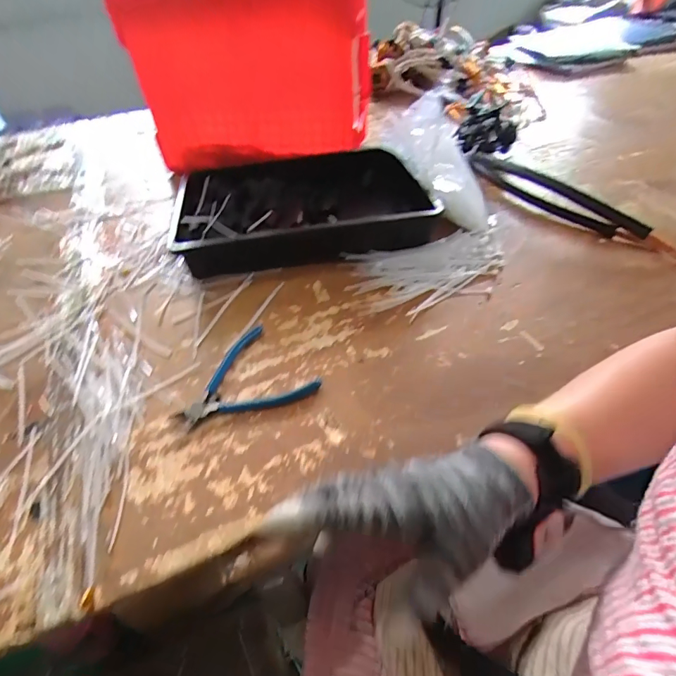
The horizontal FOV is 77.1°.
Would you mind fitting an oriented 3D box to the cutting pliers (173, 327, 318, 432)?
[{"bbox_3d":[-0.108,0.050,0.453,0.136,0.011,0.118,-32,52,-25],"label":"cutting pliers"}]

